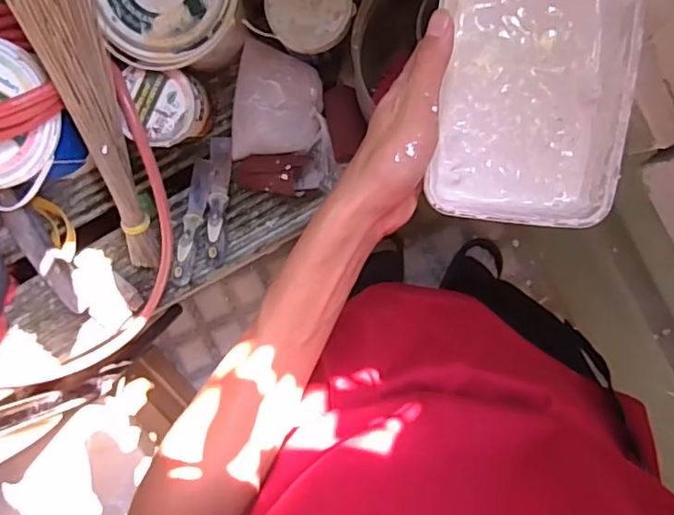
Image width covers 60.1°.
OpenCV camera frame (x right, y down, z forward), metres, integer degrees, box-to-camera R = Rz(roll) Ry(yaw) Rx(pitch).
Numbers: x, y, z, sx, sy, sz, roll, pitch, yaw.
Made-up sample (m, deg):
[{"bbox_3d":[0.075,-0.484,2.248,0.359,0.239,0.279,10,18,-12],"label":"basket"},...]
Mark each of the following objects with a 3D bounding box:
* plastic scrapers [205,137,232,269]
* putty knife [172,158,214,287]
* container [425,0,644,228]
[{"bbox_3d":[-0.182,-0.084,0.888,0.033,0.027,0.195,3,94,2],"label":"plastic scrapers"},{"bbox_3d":[-0.220,-0.053,0.893,0.031,0.023,0.192,11,95,1],"label":"putty knife"},{"bbox_3d":[0.120,-0.108,0.365,0.110,0.043,0.169,2,94,2],"label":"container"}]

